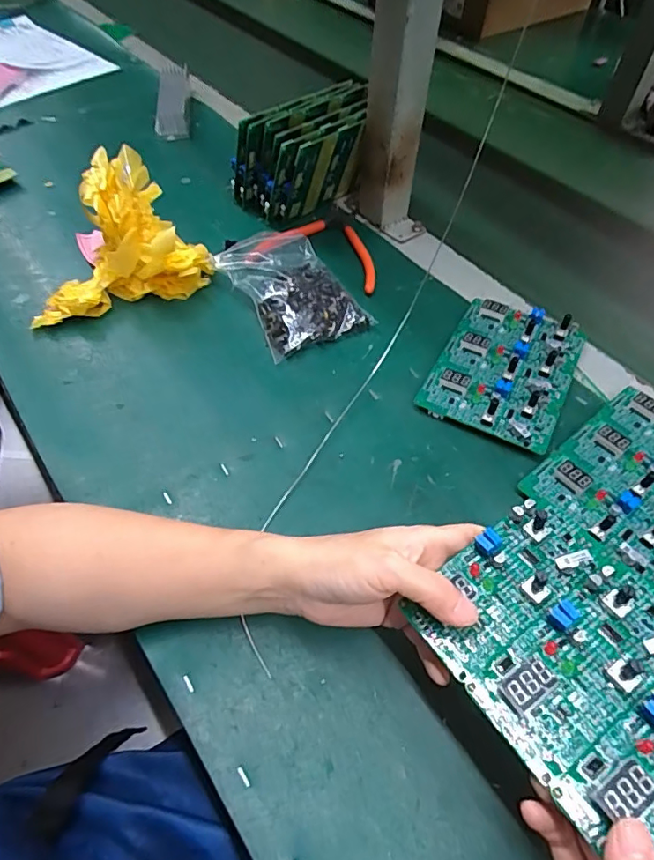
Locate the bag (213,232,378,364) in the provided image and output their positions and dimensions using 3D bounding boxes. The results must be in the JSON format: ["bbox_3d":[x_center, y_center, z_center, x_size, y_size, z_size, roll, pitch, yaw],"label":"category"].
[{"bbox_3d":[-0.037,-0.137,0.491,0.097,0.032,0.149,-25,58,-18],"label":"bag"}]

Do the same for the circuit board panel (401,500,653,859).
[{"bbox_3d":[0.121,0.108,0.240,0.099,0.034,0.143,-28,59,-20],"label":"circuit board panel"}]

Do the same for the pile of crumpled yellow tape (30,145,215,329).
[{"bbox_3d":[-0.196,-0.174,0.464,0.165,0.103,0.095,-14,55,-11],"label":"pile of crumpled yellow tape"}]

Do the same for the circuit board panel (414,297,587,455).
[{"bbox_3d":[0.151,-0.054,0.437,0.107,0.024,0.142,24,57,16],"label":"circuit board panel"}]

